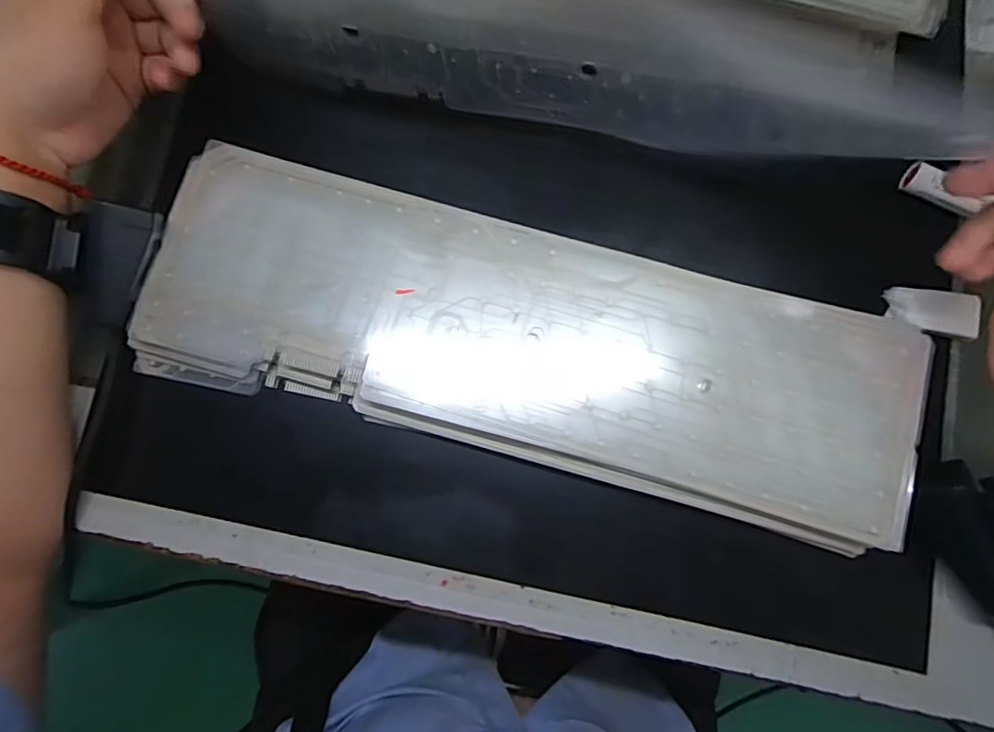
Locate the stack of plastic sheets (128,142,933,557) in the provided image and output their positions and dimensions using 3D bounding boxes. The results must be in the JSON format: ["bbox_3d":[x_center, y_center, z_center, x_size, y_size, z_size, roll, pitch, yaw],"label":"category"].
[{"bbox_3d":[0.008,-0.014,0.309,0.414,0.029,0.126,15,82,5],"label":"stack of plastic sheets"}]

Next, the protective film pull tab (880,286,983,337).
[{"bbox_3d":[0.241,-0.030,0.306,0.046,0.012,0.024,8,81,4],"label":"protective film pull tab"}]

